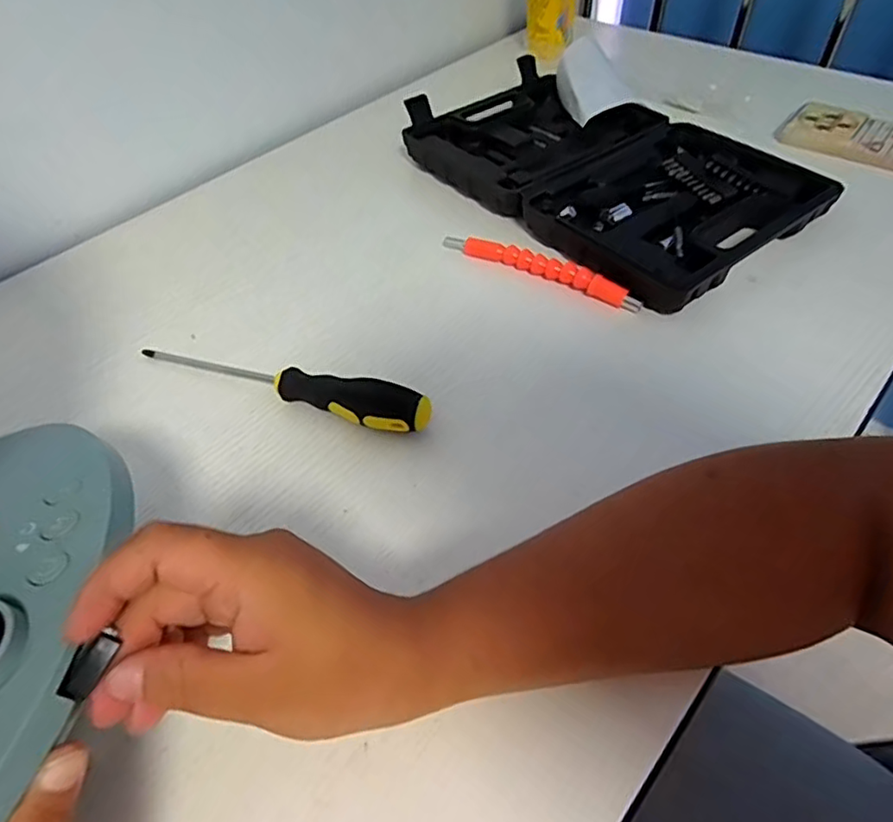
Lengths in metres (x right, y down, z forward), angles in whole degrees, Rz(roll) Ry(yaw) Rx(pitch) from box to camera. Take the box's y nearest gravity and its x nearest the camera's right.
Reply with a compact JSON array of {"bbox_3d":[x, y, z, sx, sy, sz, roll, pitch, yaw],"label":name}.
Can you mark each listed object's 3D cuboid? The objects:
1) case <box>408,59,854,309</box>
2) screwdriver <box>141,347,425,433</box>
[{"bbox_3d":[0.132,-0.222,0.539,0.212,0.039,0.347,-29,53,-20],"label":"case"},{"bbox_3d":[-0.113,-0.017,0.394,0.215,0.028,0.028,13,51,15],"label":"screwdriver"}]

